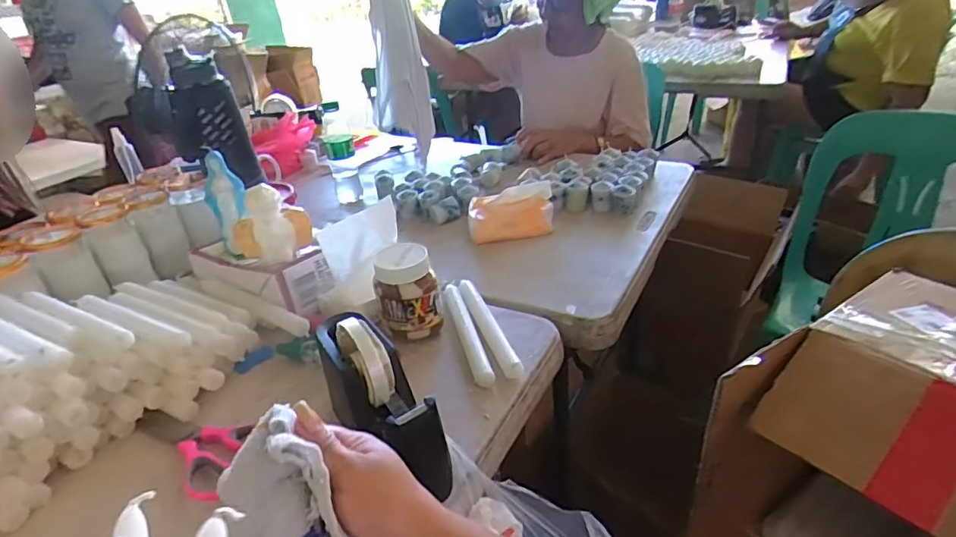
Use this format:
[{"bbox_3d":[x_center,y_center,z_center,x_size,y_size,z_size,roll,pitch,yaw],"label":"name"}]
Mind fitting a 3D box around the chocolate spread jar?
[{"bbox_3d":[-0.086,0.023,0.650,0.074,0.097,0.074,-10,31,-6],"label":"chocolate spread jar"}]

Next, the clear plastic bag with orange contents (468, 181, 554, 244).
[{"bbox_3d":[0.055,-0.090,0.866,0.144,0.056,0.077,-9,31,-5],"label":"clear plastic bag with orange contents"}]

